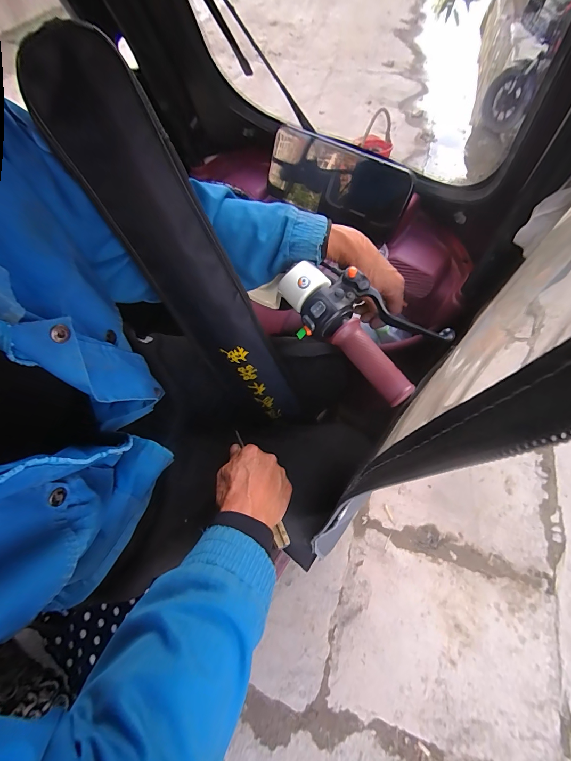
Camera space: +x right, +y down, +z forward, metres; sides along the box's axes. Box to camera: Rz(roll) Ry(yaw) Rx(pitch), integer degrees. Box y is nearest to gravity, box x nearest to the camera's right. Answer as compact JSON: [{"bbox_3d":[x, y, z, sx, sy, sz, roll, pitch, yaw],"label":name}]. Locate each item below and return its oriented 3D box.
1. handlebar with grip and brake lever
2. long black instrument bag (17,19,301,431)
[{"bbox_3d":[0.083,-0.074,0.417,0.206,0.043,0.094,40,67,11],"label":"handlebar with grip and brake lever"},{"bbox_3d":[-0.105,-0.097,0.423,0.119,0.493,0.040,-19,44,8],"label":"long black instrument bag"}]

